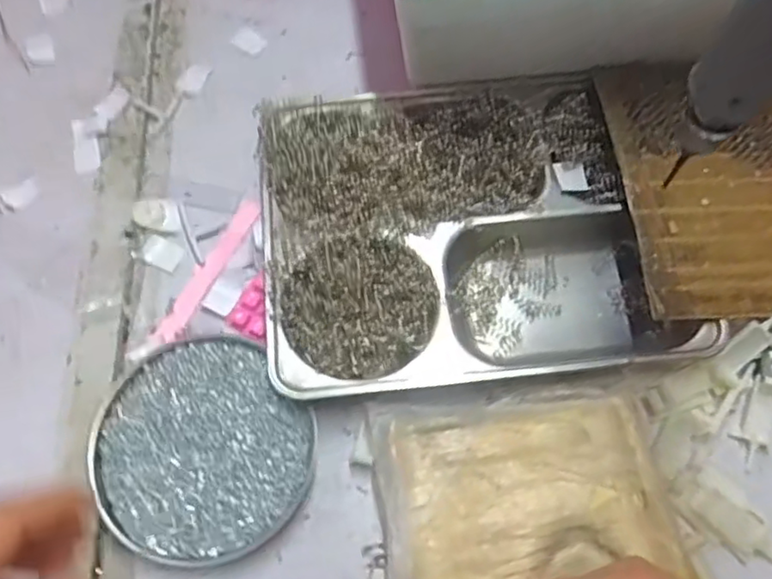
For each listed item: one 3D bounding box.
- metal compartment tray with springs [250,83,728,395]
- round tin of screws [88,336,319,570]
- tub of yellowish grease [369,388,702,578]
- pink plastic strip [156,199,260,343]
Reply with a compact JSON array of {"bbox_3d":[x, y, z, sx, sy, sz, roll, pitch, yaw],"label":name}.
[{"bbox_3d":[0.057,-0.044,0.433,0.270,0.057,0.216,-6,68,-1],"label":"metal compartment tray with springs"},{"bbox_3d":[-0.113,0.100,0.402,0.126,0.023,0.134,-1,68,2],"label":"round tin of screws"},{"bbox_3d":[0.083,0.161,0.358,0.159,0.030,0.195,-8,68,-1],"label":"tub of yellowish grease"},{"bbox_3d":[-0.125,-0.015,0.459,0.019,0.005,0.117,24,71,11],"label":"pink plastic strip"}]

